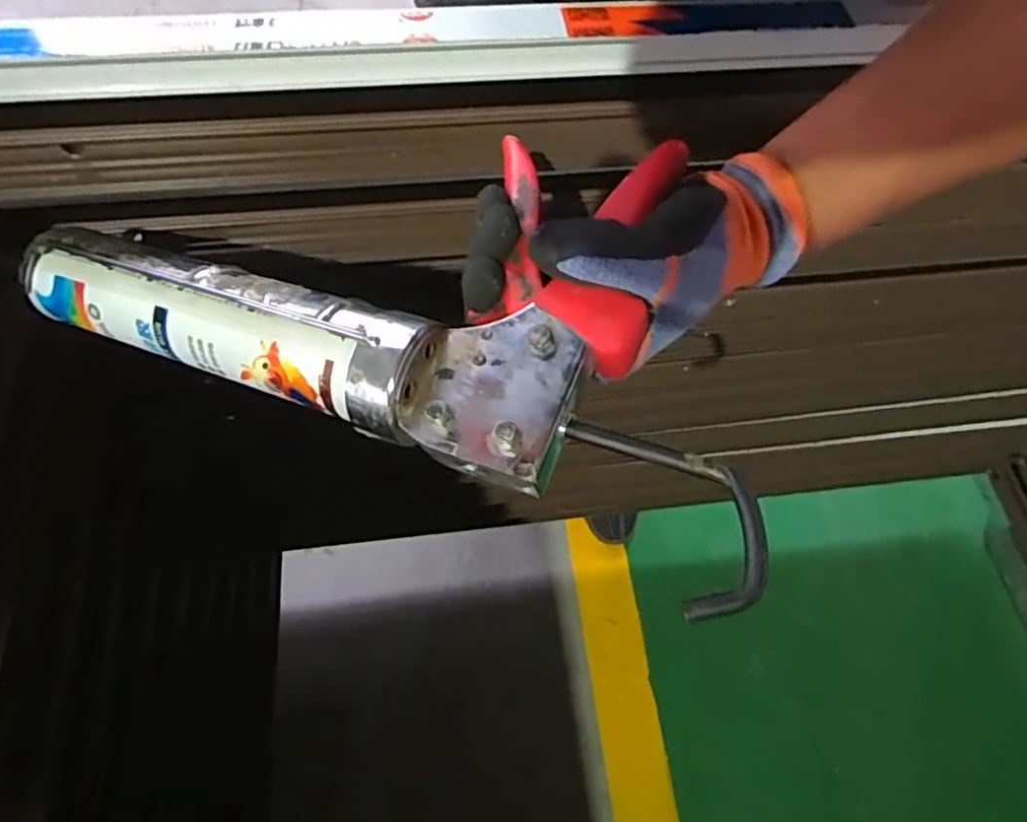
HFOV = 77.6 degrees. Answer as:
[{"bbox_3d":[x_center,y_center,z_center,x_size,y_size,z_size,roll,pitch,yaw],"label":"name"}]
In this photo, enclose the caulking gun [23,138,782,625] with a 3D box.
[{"bbox_3d":[-0.064,-0.061,0.293,0.365,0.046,0.160,14,62,14],"label":"caulking gun"}]

